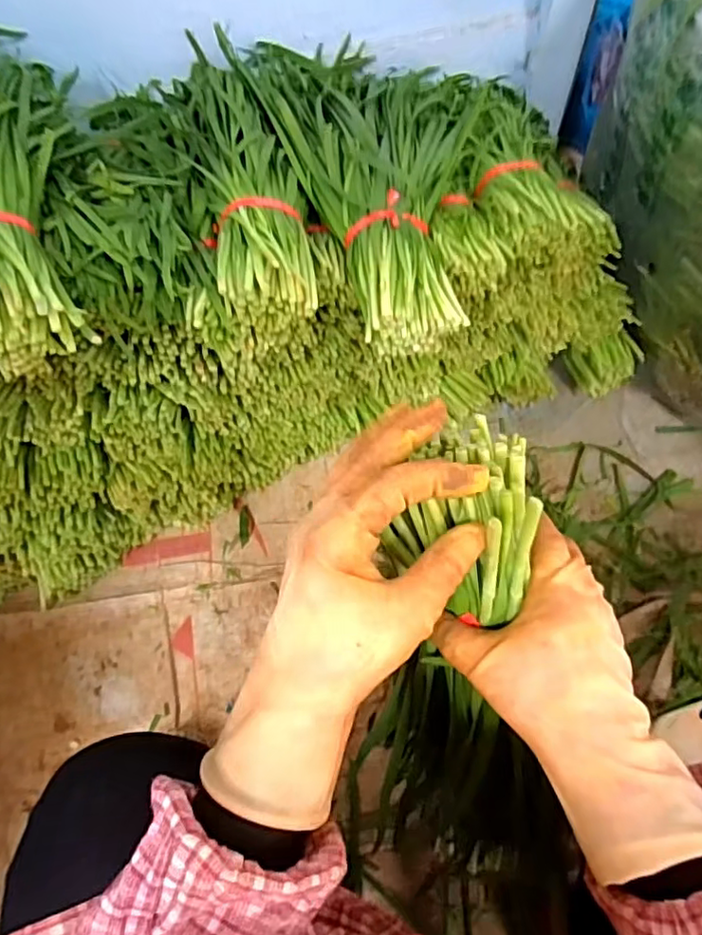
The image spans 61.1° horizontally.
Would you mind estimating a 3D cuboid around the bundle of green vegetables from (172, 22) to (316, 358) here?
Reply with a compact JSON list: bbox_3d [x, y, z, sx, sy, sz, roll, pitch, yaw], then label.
[{"bbox_3d":[-0.124,-0.335,0.676,0.110,0.082,0.433,-15,66,-4],"label":"bundle of green vegetables"}]

